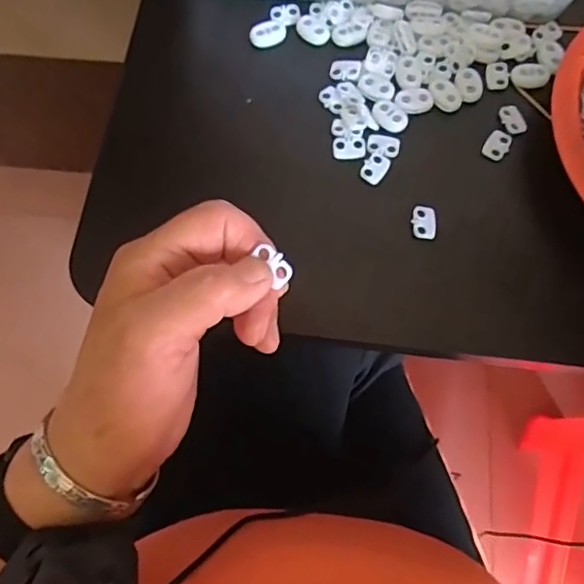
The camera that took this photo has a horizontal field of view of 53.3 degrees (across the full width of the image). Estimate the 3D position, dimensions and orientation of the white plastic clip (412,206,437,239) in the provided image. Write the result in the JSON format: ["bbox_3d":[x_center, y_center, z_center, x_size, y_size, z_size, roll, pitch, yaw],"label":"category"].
[{"bbox_3d":[0.073,-0.039,0.319,0.013,0.004,0.019,0,71,0],"label":"white plastic clip"}]

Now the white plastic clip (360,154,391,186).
[{"bbox_3d":[0.047,-0.070,0.331,0.013,0.004,0.019,30,73,10],"label":"white plastic clip"}]

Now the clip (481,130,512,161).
[{"bbox_3d":[0.119,-0.085,0.335,0.014,0.004,0.019,29,73,10],"label":"clip"}]

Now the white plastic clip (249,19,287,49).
[{"bbox_3d":[-0.015,-0.161,0.362,0.023,0.008,0.016,-20,72,-7],"label":"white plastic clip"}]

